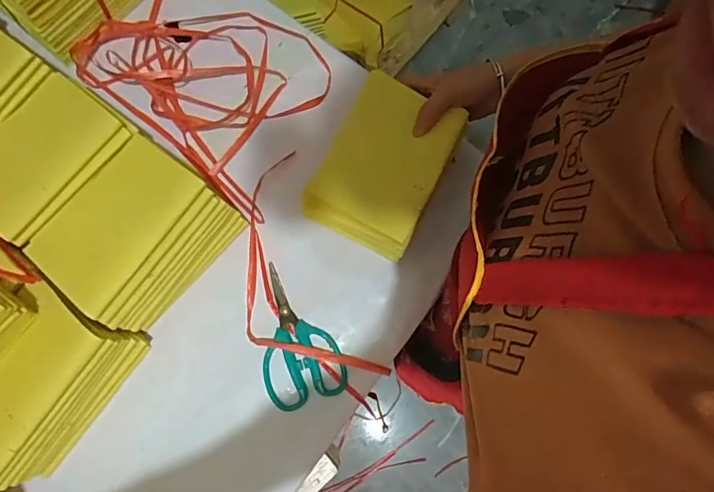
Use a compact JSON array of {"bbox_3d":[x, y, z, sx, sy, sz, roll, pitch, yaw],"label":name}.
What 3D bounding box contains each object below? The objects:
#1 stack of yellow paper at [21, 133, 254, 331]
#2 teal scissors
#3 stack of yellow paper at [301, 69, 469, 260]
[{"bbox_3d":[-0.224,-0.014,0.498,0.124,0.104,0.161,39,79,8],"label":"stack of yellow paper"},{"bbox_3d":[-0.067,0.094,0.523,0.082,0.015,0.146,-16,78,-4],"label":"teal scissors"},{"bbox_3d":[0.029,-0.085,0.497,0.110,0.038,0.166,26,78,5],"label":"stack of yellow paper"}]

